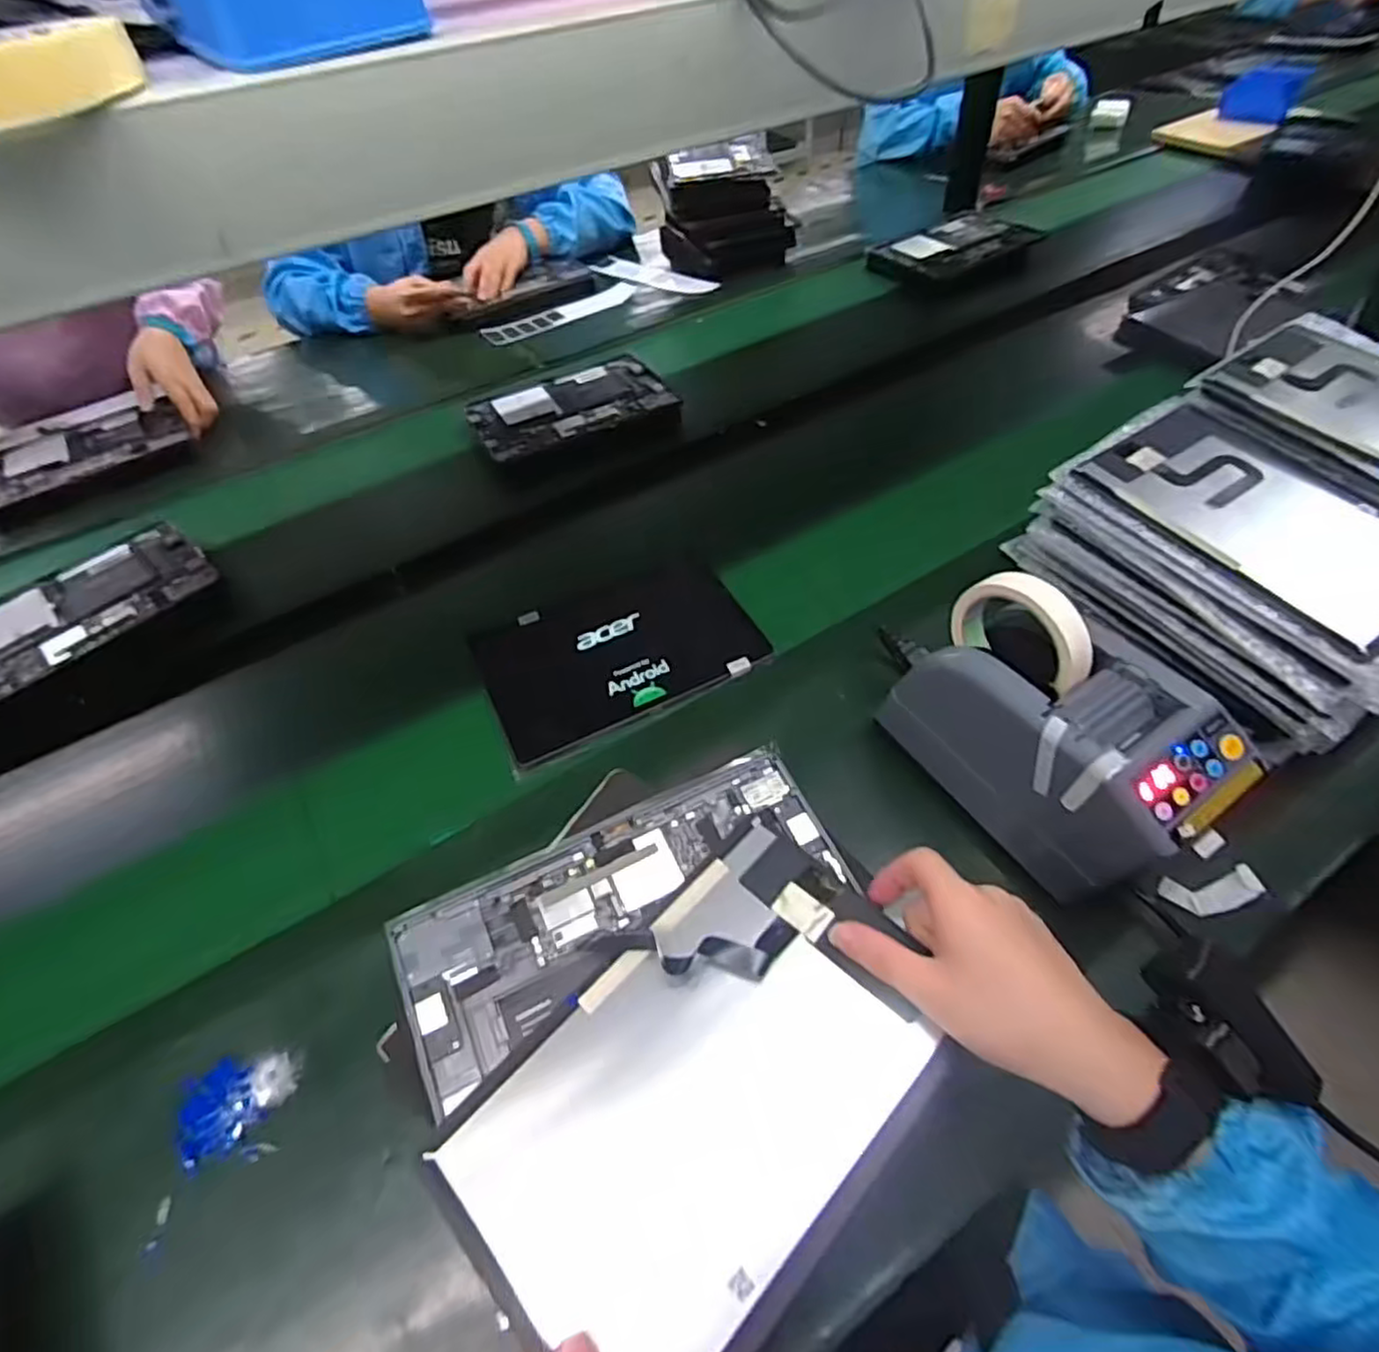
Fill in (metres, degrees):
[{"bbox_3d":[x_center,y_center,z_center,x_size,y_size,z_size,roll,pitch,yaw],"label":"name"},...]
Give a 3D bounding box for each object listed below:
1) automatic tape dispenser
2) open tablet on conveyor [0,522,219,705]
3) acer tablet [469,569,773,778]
[{"bbox_3d":[0.254,0.032,0.508,0.116,0.162,0.230,-31,56,-19],"label":"automatic tape dispenser"},{"bbox_3d":[-0.632,-0.069,0.718,0.252,0.009,0.162,-39,59,-24],"label":"open tablet on conveyor"},{"bbox_3d":[-0.065,-0.024,0.660,0.250,0.016,0.161,-22,53,-13],"label":"acer tablet"}]

